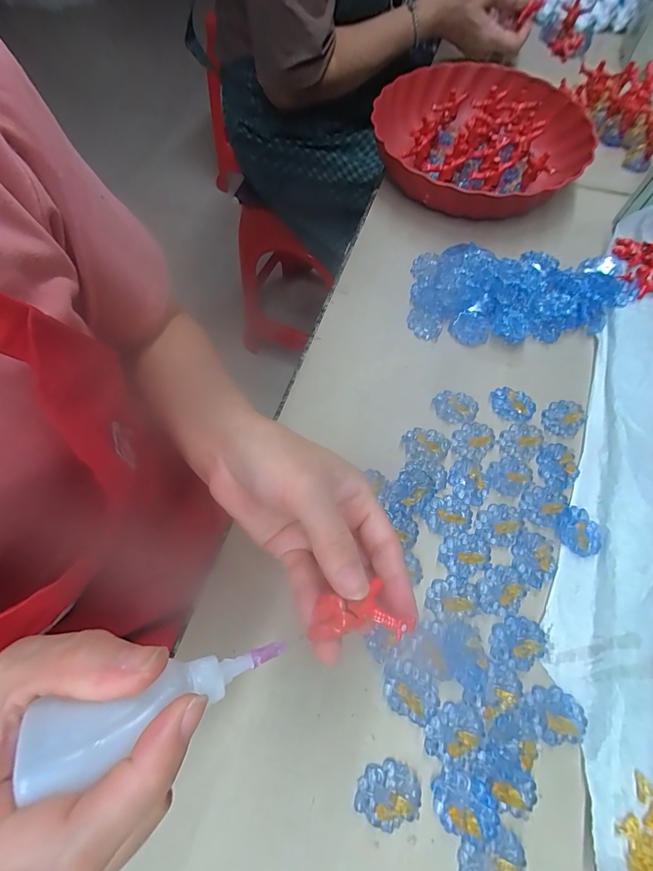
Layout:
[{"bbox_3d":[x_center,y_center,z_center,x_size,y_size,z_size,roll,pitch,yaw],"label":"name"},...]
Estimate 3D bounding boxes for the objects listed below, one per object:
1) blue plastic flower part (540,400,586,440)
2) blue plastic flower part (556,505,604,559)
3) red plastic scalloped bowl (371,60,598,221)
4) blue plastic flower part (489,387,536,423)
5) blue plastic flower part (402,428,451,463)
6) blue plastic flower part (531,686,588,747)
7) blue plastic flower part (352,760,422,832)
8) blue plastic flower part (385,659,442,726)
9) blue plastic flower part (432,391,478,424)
[{"bbox_3d":[0.203,-0.015,0.329,0.030,0.005,0.035,36,70,14],"label":"blue plastic flower part"},{"bbox_3d":[0.191,0.072,0.288,0.033,0.009,0.032,25,68,10],"label":"blue plastic flower part"},{"bbox_3d":[0.175,-0.339,0.449,0.238,0.064,0.222,0,66,0],"label":"red plastic scalloped bowl"},{"bbox_3d":[0.162,-0.027,0.336,0.037,0.006,0.030,17,67,7],"label":"blue plastic flower part"},{"bbox_3d":[0.083,0.006,0.316,0.037,0.016,0.030,10,66,4],"label":"blue plastic flower part"},{"bbox_3d":[0.148,0.179,0.243,0.032,0.013,0.030,8,66,3],"label":"blue plastic flower part"},{"bbox_3d":[0.037,0.215,0.230,0.038,0.005,0.029,-11,66,-5],"label":"blue plastic flower part"},{"bbox_3d":[0.055,0.166,0.248,0.036,0.011,0.030,20,67,9],"label":"blue plastic flower part"},{"bbox_3d":[0.112,-0.026,0.333,0.036,0.006,0.029,23,68,10],"label":"blue plastic flower part"}]

